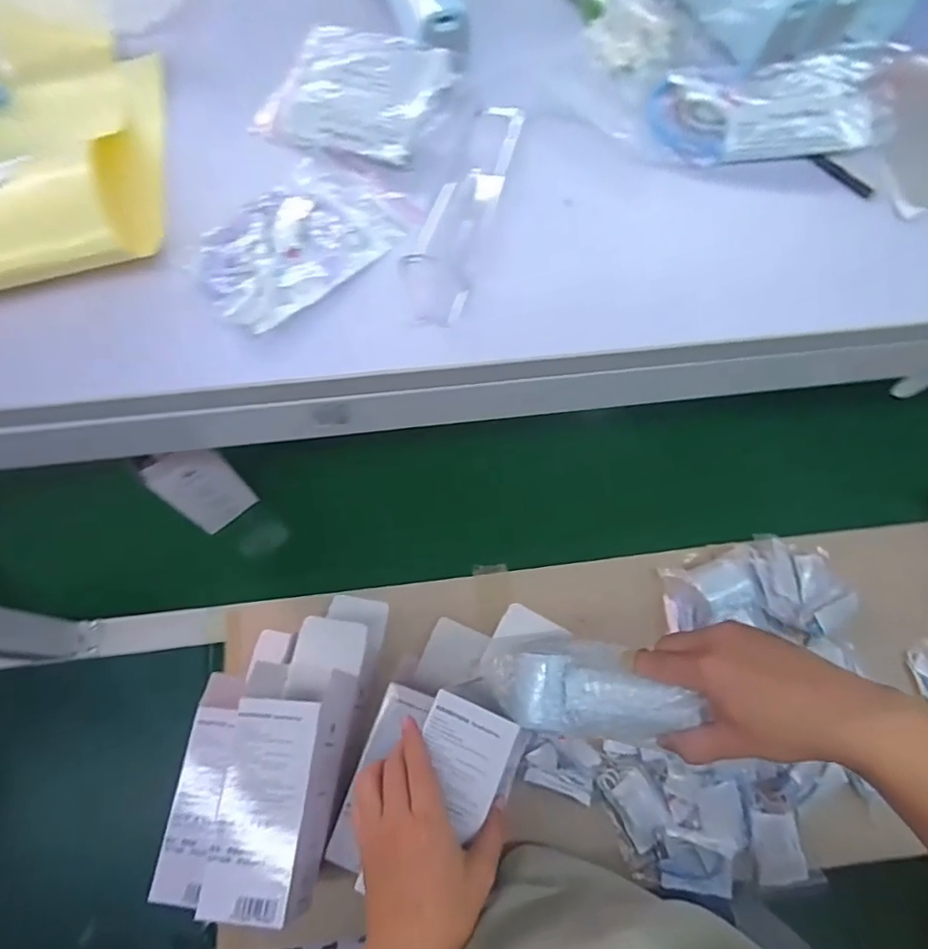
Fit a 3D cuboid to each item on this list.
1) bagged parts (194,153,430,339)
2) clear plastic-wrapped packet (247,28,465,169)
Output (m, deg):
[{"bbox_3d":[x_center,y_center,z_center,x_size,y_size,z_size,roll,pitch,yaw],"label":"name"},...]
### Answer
[{"bbox_3d":[-0.076,-0.114,0.266,0.062,0.012,0.104,39,72,13],"label":"bagged parts"},{"bbox_3d":[-0.057,-0.197,0.290,0.089,0.028,0.064,28,70,10],"label":"clear plastic-wrapped packet"}]

